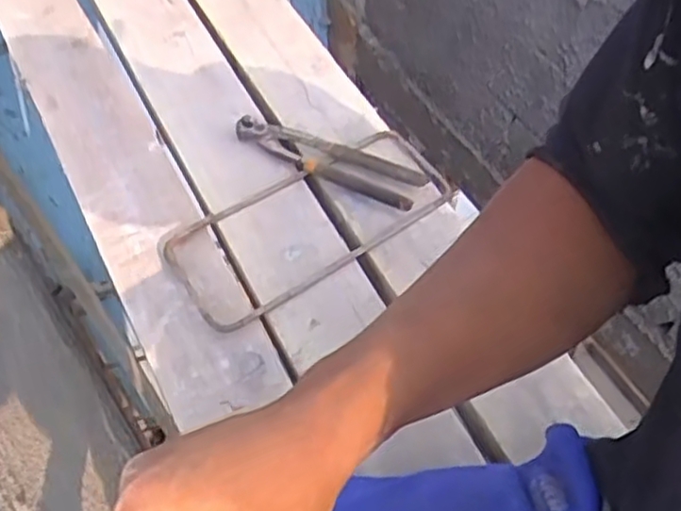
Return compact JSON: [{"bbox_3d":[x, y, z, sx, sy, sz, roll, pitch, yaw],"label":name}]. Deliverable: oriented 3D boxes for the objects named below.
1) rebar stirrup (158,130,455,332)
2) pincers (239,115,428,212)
[{"bbox_3d":[-0.025,-0.043,0.769,0.315,0.017,0.142,-28,60,-19],"label":"rebar stirrup"},{"bbox_3d":[-0.015,-0.109,0.810,0.220,0.020,0.054,24,58,15],"label":"pincers"}]

